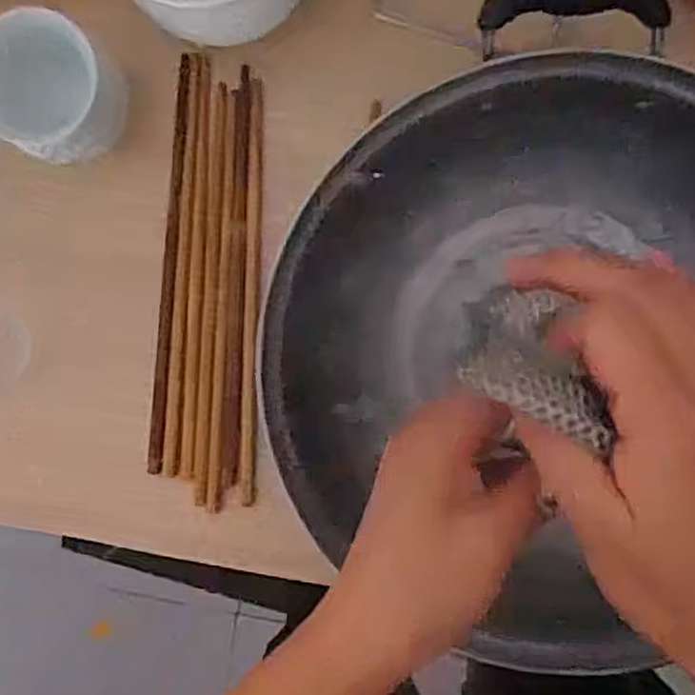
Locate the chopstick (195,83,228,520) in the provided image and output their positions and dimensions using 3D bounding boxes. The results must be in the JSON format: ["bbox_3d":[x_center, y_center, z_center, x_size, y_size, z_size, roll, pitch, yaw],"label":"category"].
[{"bbox_3d":[-0.077,-0.028,0.419,0.007,0.006,0.233,4,93,4],"label":"chopstick"}]

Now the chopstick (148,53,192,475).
[{"bbox_3d":[-0.100,-0.045,0.419,0.008,0.006,0.233,5,93,4],"label":"chopstick"}]

